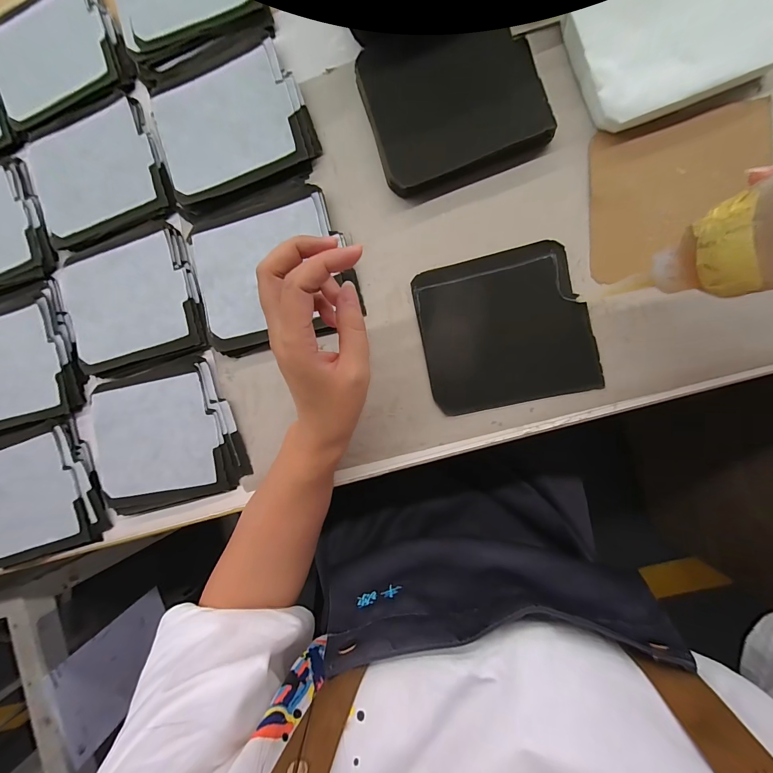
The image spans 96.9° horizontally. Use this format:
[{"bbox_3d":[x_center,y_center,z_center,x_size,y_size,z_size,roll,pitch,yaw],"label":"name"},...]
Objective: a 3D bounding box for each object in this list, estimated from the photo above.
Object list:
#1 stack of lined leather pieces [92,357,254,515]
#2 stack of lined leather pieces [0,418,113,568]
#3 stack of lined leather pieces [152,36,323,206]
[{"bbox_3d":[-0.224,0.049,0.342,0.158,0.012,0.136,-15,88,8],"label":"stack of lined leather pieces"},{"bbox_3d":[-0.372,0.112,0.358,0.154,0.015,0.136,-12,88,8],"label":"stack of lined leather pieces"},{"bbox_3d":[-0.149,-0.250,0.329,0.145,0.011,0.125,-17,88,8],"label":"stack of lined leather pieces"}]

